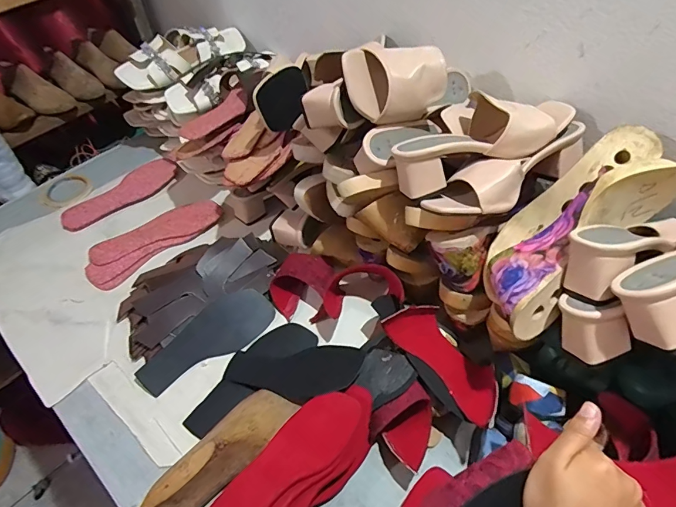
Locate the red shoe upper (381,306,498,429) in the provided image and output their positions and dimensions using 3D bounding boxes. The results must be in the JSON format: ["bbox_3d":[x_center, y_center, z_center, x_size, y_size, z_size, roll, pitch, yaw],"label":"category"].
[{"bbox_3d":[0.141,0.130,0.541,0.167,0.054,0.084,45,64,11],"label":"red shoe upper"}]

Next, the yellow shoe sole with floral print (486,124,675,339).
[{"bbox_3d":[0.257,-0.030,0.477,0.265,0.083,0.124,-47,59,-5],"label":"yellow shoe sole with floral print"}]

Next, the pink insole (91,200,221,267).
[{"bbox_3d":[-0.340,-0.046,0.796,0.235,0.019,0.080,-24,50,-17],"label":"pink insole"}]

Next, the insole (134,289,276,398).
[{"bbox_3d":[-0.192,0.133,0.639,0.084,0.006,0.204,44,70,4],"label":"insole"}]

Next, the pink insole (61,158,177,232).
[{"bbox_3d":[-0.444,-0.126,0.869,0.236,0.013,0.085,-39,67,-25],"label":"pink insole"}]

